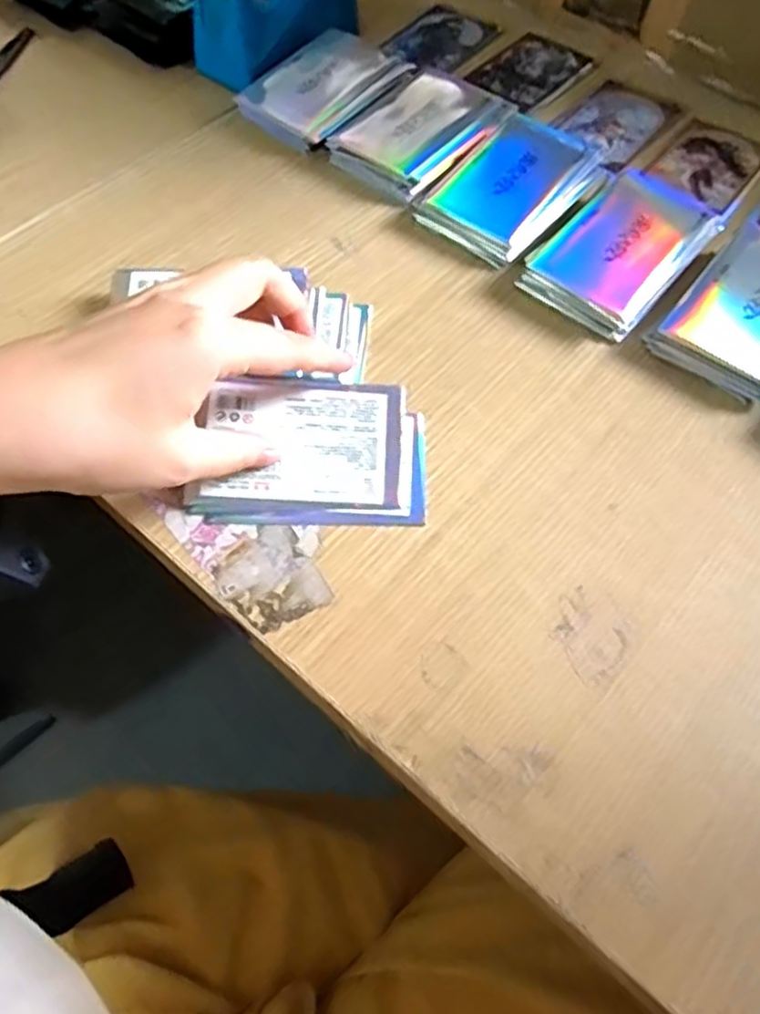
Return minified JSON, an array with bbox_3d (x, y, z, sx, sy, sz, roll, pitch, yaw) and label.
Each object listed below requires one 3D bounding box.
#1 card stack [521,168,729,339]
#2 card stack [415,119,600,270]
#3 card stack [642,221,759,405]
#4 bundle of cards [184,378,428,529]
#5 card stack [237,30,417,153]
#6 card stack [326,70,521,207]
[{"bbox_3d":[0.128,-0.135,0.387,0.065,0.022,0.097,39,67,21],"label":"card stack"},{"bbox_3d":[0.072,-0.179,0.412,0.069,0.020,0.101,37,67,20],"label":"card stack"},{"bbox_3d":[0.189,-0.099,0.366,0.065,0.023,0.094,36,66,20],"label":"card stack"},{"bbox_3d":[-0.030,-0.025,0.323,0.099,0.021,0.065,-1,59,0],"label":"bundle of cards"},{"bbox_3d":[-0.033,-0.270,0.470,0.074,0.018,0.111,38,67,21],"label":"card stack"},{"bbox_3d":[0.024,-0.222,0.437,0.074,0.019,0.091,36,66,20],"label":"card stack"}]

